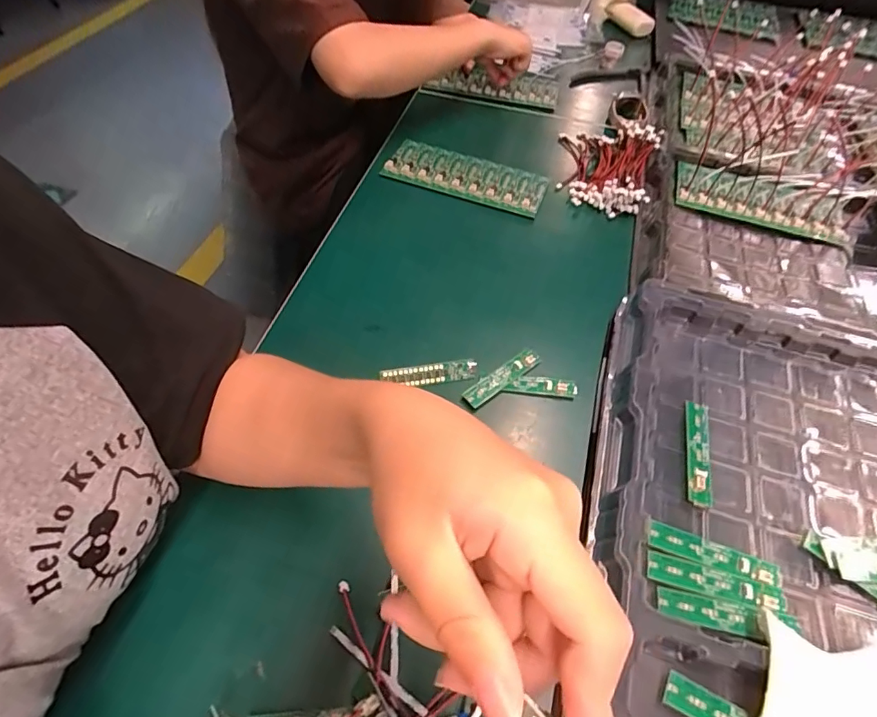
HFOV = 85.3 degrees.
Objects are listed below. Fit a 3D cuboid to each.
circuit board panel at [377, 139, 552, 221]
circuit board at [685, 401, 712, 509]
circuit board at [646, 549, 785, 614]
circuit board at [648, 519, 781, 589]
[{"bbox_3d":[0.033,-0.223,0.591,0.193,0.017,0.082,18,56,8],"label":"circuit board panel"},{"bbox_3d":[0.196,0.069,0.356,0.019,0.008,0.084,19,55,1],"label":"circuit board"},{"bbox_3d":[0.175,0.142,0.303,0.082,0.004,0.018,13,54,7],"label":"circuit board"},{"bbox_3d":[0.180,0.129,0.312,0.082,0.004,0.018,17,56,10],"label":"circuit board"}]

